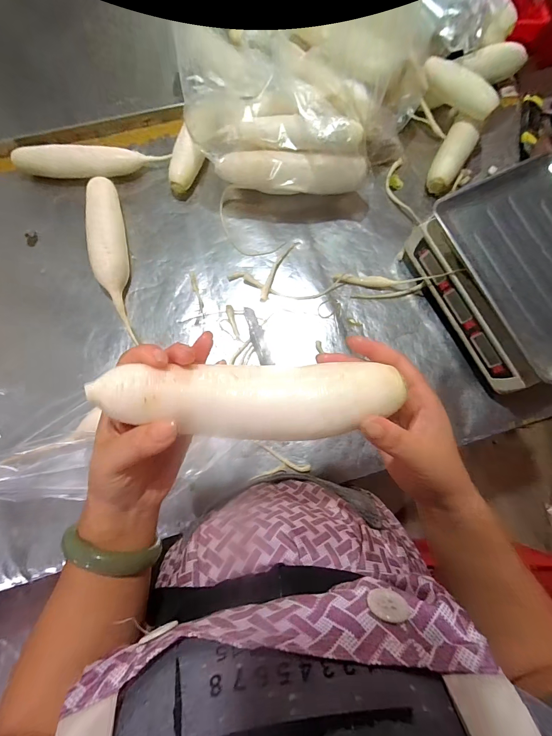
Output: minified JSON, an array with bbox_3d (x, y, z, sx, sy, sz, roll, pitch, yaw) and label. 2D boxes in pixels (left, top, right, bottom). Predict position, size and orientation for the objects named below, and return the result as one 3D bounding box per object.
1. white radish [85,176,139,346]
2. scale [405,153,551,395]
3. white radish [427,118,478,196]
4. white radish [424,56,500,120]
[{"bbox_3d":[-0.304,-0.202,0.601,0.057,0.066,0.289,-9,77,-4],"label":"white radish"},{"bbox_3d":[0.425,-0.155,0.578,0.264,0.124,0.335,-25,80,-6],"label":"scale"},{"bbox_3d":[0.348,-0.416,0.664,0.062,0.069,0.138,30,79,5],"label":"white radish"},{"bbox_3d":[0.343,-0.524,0.621,0.040,0.043,0.154,-43,83,-9],"label":"white radish"}]

